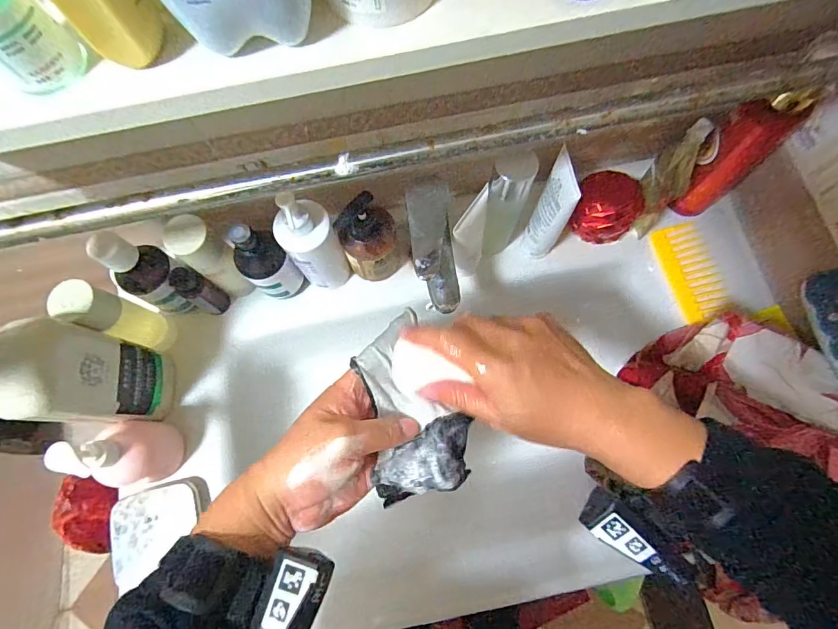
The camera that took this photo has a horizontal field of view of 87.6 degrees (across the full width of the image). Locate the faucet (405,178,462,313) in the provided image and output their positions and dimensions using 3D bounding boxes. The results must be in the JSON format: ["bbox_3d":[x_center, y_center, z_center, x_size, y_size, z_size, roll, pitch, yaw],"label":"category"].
[{"bbox_3d":[0.016,-0.065,0.426,0.045,0.046,0.132,-11,100,-1],"label":"faucet"}]

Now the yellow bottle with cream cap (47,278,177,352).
[{"bbox_3d":[-0.318,0.004,0.467,0.038,0.133,0.040,19,75,7],"label":"yellow bottle with cream cap"}]

